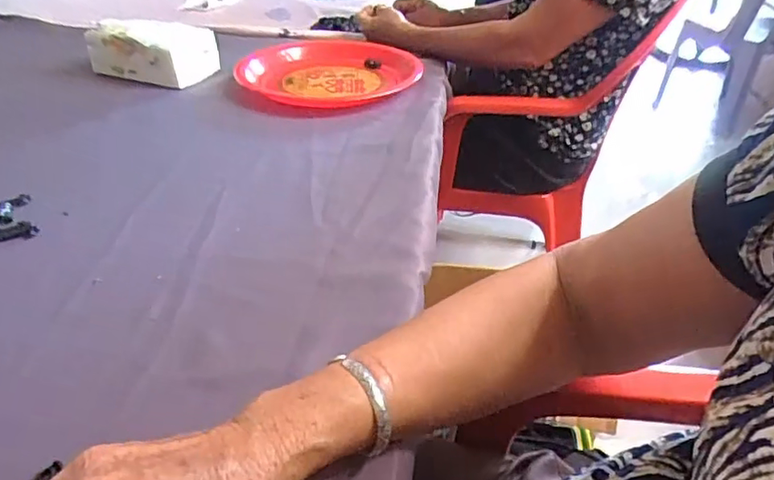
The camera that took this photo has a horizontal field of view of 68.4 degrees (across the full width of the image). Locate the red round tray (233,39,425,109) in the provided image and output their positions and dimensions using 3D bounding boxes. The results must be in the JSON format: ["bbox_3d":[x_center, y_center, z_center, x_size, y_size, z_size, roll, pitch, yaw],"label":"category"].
[{"bbox_3d":[-0.086,-0.246,0.798,0.237,0.029,0.232,0,35,0],"label":"red round tray"}]

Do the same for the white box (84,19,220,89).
[{"bbox_3d":[-0.323,-0.267,0.793,0.164,0.066,0.092,14,37,19],"label":"white box"}]

